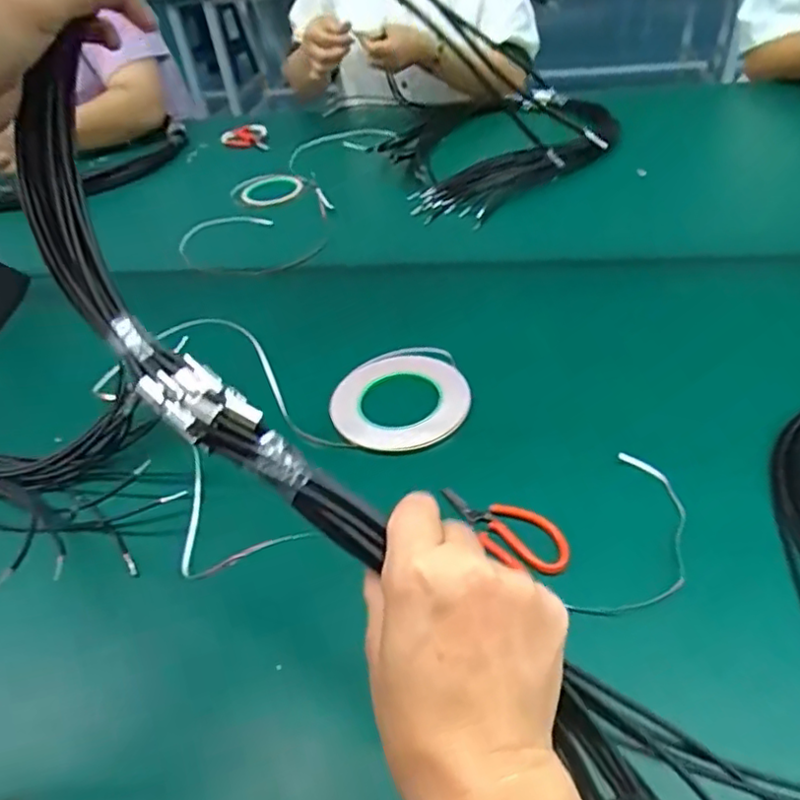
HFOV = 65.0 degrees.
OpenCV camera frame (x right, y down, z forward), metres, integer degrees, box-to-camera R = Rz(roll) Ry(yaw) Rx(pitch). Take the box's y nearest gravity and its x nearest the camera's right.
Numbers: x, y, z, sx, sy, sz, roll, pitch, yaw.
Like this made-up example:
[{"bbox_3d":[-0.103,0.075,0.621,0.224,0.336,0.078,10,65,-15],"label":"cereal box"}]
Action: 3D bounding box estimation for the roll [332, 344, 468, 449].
[{"bbox_3d":[0.000,-0.001,0.596,0.127,0.015,0.126,-4,42,4],"label":"roll"}]

